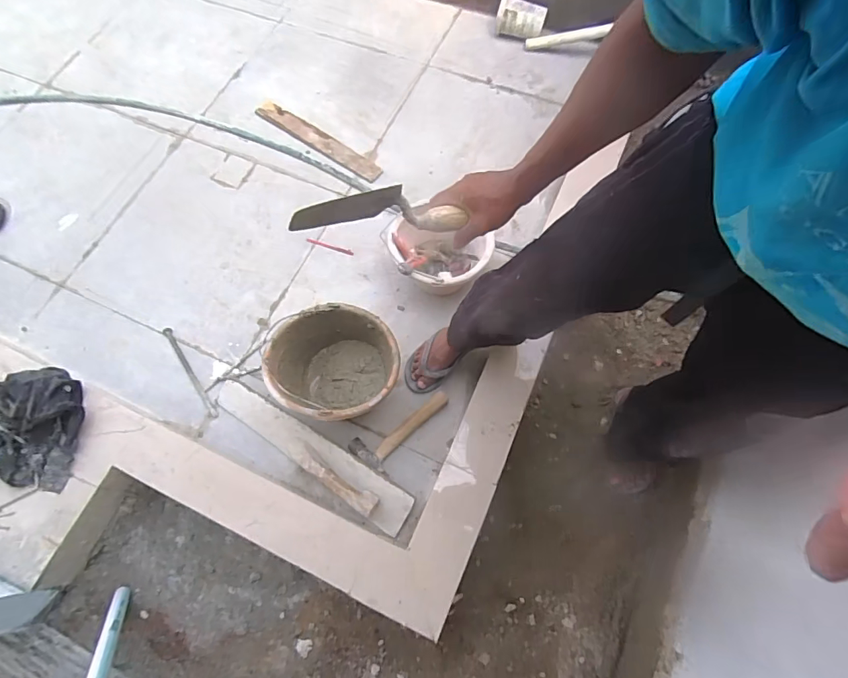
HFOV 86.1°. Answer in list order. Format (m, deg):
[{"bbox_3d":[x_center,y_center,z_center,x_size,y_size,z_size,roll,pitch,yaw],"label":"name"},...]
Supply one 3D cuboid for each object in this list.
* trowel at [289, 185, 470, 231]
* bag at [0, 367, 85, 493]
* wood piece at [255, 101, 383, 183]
[{"bbox_3d":[-0.050,-0.155,0.550,0.213,0.072,0.036,-4,65,-23],"label":"trowel"},{"bbox_3d":[-0.917,0.198,1.022,0.286,0.048,0.262,1,71,3],"label":"bag"},{"bbox_3d":[-0.335,-0.633,1.439,0.501,0.019,0.068,35,75,13],"label":"wood piece"}]

